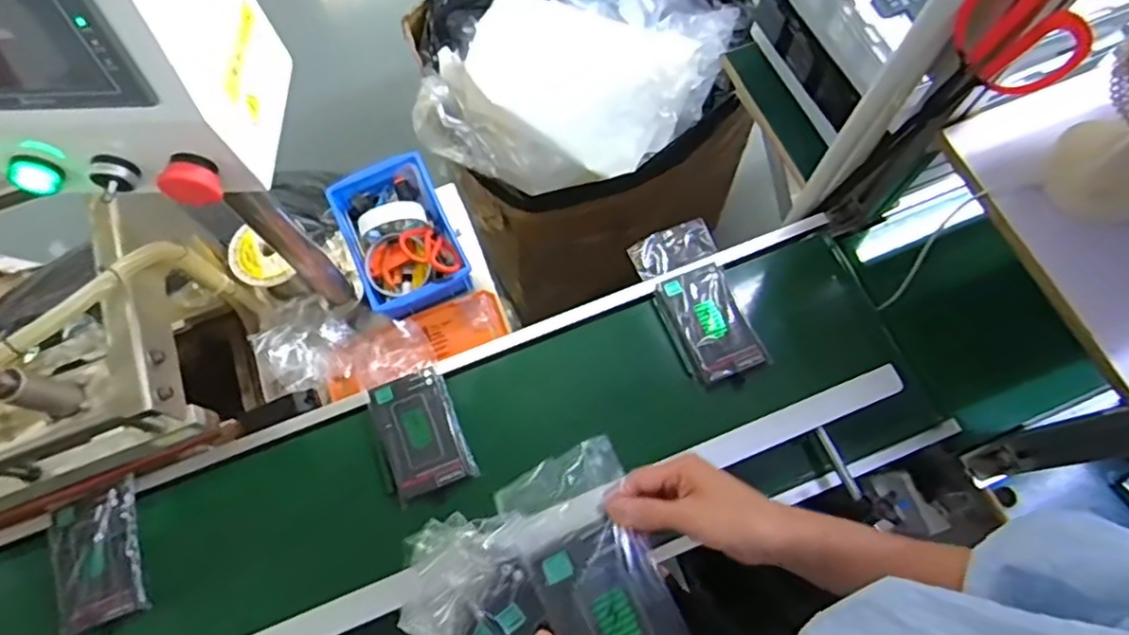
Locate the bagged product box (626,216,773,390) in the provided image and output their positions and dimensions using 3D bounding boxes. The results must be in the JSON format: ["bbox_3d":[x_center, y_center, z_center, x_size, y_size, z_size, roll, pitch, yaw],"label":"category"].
[{"bbox_3d":[0.164,-0.021,0.779,0.094,0.025,0.199,-23,71,-7],"label":"bagged product box"}]

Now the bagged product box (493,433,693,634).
[{"bbox_3d":[0.028,0.195,0.468,0.089,0.019,0.192,-23,78,-7],"label":"bagged product box"}]

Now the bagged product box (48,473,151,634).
[{"bbox_3d":[-0.507,0.259,0.699,0.099,0.021,0.142,-23,71,-7],"label":"bagged product box"}]

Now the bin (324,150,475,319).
[{"bbox_3d":[-0.222,-0.113,0.875,0.140,0.077,0.216,-25,71,-7],"label":"bin"}]

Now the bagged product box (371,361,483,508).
[{"bbox_3d":[-0.163,0.128,0.733,0.087,0.015,0.137,-21,71,-6],"label":"bagged product box"}]

